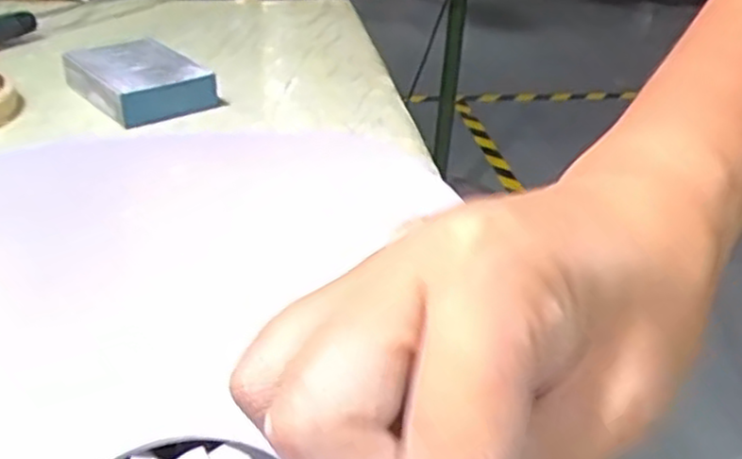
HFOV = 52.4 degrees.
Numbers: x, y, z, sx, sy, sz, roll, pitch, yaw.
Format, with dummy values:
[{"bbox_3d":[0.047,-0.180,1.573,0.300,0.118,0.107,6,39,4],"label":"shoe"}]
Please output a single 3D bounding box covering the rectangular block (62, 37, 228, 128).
[{"bbox_3d":[-0.166,-0.109,0.540,0.071,0.028,0.097,-22,39,-36],"label":"rectangular block"}]

